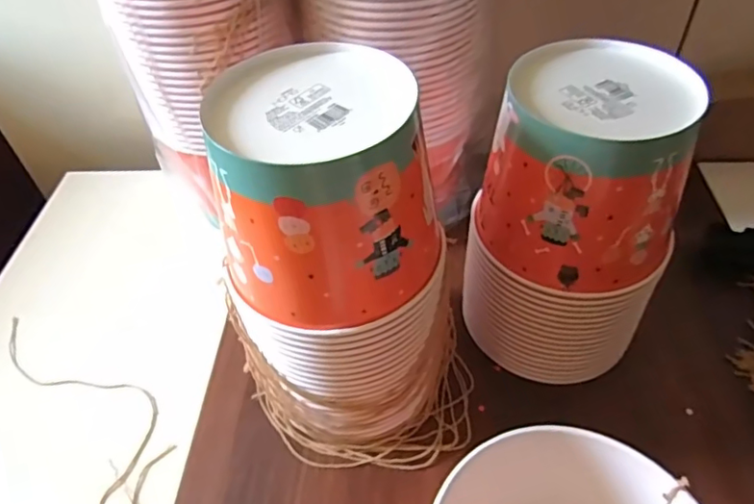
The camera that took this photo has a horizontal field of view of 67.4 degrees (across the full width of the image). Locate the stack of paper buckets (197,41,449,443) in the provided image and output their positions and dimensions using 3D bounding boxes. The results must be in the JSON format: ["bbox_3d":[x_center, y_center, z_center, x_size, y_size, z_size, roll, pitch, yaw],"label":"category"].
[{"bbox_3d":[-0.024,0.017,0.439,0.148,0.296,0.145,-11,48,-6],"label":"stack of paper buckets"}]

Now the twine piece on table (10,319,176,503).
[{"bbox_3d":[-0.272,0.139,0.538,0.079,0.004,0.267,-35,53,-26],"label":"twine piece on table"}]

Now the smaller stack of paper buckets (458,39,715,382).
[{"bbox_3d":[0.162,-0.018,0.477,0.148,0.263,0.133,19,51,21],"label":"smaller stack of paper buckets"}]

